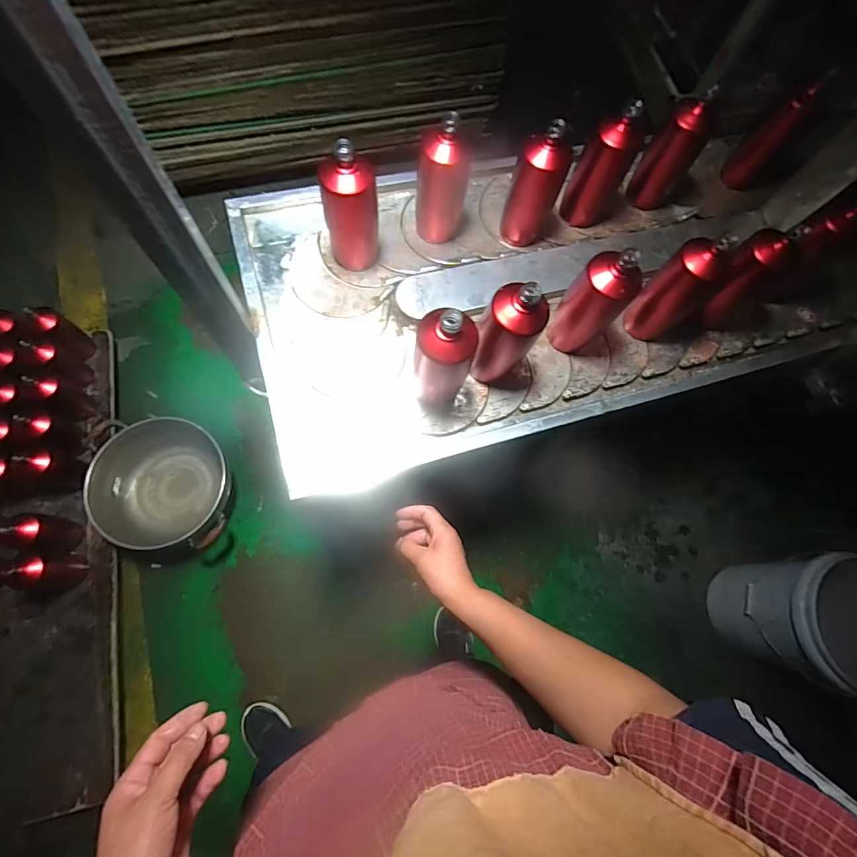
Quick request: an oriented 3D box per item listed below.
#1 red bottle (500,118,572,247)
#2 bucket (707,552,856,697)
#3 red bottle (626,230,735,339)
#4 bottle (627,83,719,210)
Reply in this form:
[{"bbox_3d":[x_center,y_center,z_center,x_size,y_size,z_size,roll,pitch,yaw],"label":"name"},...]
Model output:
[{"bbox_3d":[0.171,-0.384,0.709,0.065,0.192,0.059,43,78,10],"label":"red bottle"},{"bbox_3d":[0.980,0.483,1.143,0.278,0.359,0.267,0,74,-1],"label":"bucket"},{"bbox_3d":[0.392,-0.218,0.688,0.068,0.196,0.072,0,74,-1],"label":"red bottle"},{"bbox_3d":[0.422,-0.476,0.760,0.058,0.192,0.058,-5,75,-3],"label":"bottle"}]

